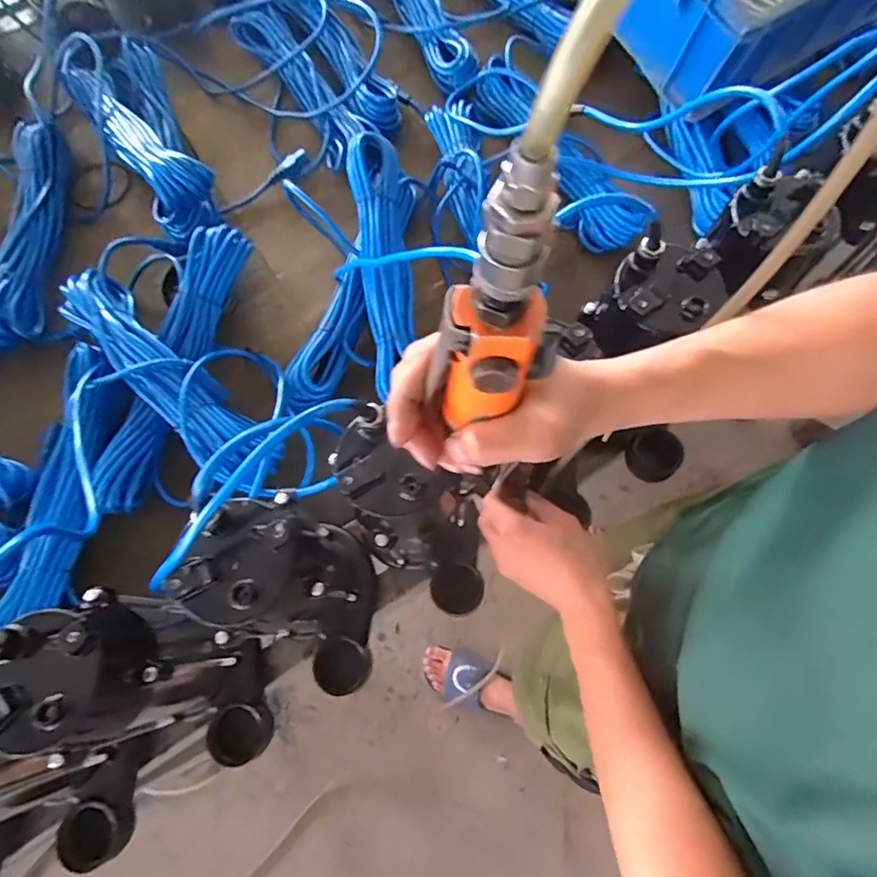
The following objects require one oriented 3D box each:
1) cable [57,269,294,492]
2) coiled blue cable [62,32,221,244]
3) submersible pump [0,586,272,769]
[{"bbox_3d":[-0.317,-0.079,0.593,0.321,0.059,0.091,38,76,12],"label":"cable"},{"bbox_3d":[-0.403,-0.426,0.711,0.126,0.086,0.365,-31,73,-9],"label":"coiled blue cable"},{"bbox_3d":[-0.223,0.206,0.417,0.152,0.233,0.093,39,76,13],"label":"submersible pump"}]

